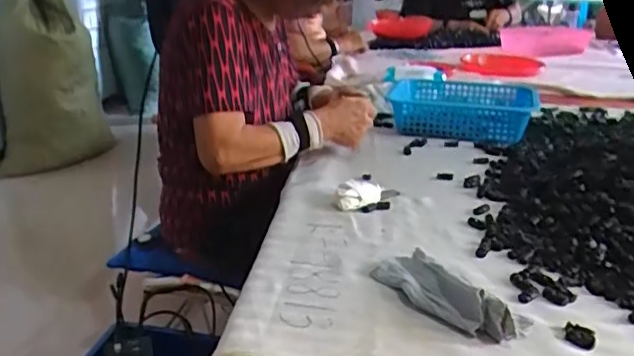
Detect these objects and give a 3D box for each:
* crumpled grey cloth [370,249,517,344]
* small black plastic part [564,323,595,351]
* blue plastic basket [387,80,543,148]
[{"bbox_3d":[0.137,0.117,0.641,0.066,0.041,0.183,-13,27,-31],"label":"crumpled grey cloth"},{"bbox_3d":[0.261,0.157,0.589,0.030,0.014,0.019,20,29,38],"label":"small black plastic part"},{"bbox_3d":[0.310,-0.152,1.269,0.295,0.067,0.253,9,24,18],"label":"blue plastic basket"}]

